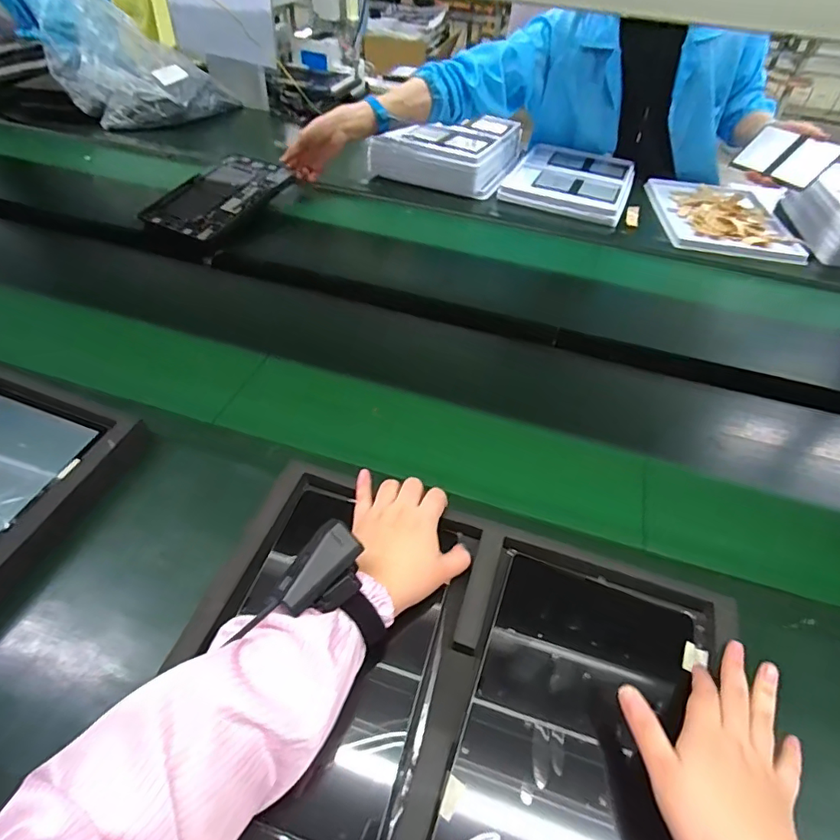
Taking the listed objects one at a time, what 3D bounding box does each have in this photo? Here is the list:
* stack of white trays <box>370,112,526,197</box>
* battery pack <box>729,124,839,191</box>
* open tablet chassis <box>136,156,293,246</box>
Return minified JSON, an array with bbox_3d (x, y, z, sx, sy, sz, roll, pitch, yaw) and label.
[{"bbox_3d":[0.059,-0.599,1.108,0.274,0.087,0.271,16,49,12],"label":"stack of white trays"},{"bbox_3d":[0.693,-0.501,0.958,0.014,0.089,0.175,27,23,-41],"label":"battery pack"},{"bbox_3d":[-0.357,-0.409,0.911,0.170,0.017,0.243,29,61,14],"label":"open tablet chassis"}]

